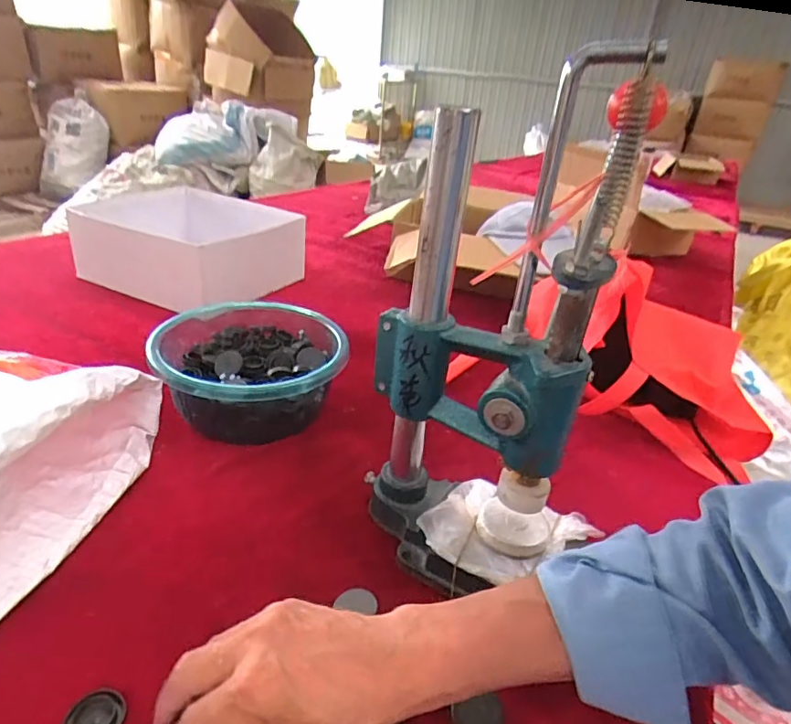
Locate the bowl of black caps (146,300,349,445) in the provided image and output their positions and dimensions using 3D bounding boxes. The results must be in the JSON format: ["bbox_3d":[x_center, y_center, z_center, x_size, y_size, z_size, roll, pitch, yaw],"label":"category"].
[{"bbox_3d":[-0.169,0.013,0.605,0.209,0.087,0.239,1,29,-10],"label":"bowl of black caps"}]

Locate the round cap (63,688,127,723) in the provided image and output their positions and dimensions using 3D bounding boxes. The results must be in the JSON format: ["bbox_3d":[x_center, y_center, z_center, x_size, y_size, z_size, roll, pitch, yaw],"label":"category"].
[{"bbox_3d":[-0.182,0.214,0.314,0.031,0.004,0.033,5,29,-3],"label":"round cap"}]

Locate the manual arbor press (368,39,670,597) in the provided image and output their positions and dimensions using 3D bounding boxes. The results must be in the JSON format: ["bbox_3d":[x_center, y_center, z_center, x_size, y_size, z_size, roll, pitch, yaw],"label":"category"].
[{"bbox_3d":[0.074,-0.006,0.407,0.185,0.369,0.124,10,24,29],"label":"manual arbor press"}]

